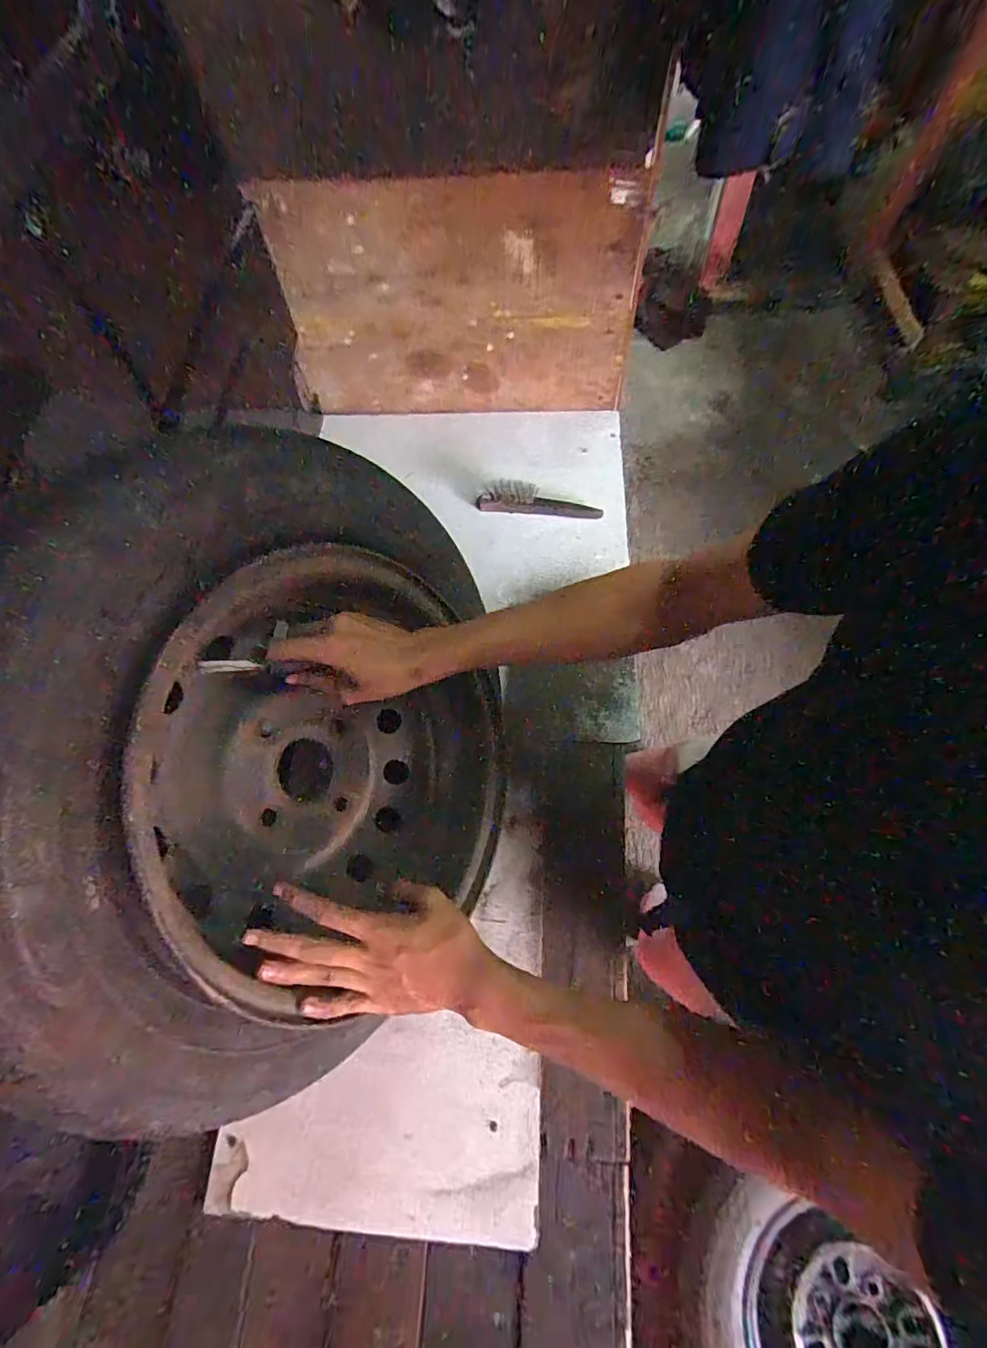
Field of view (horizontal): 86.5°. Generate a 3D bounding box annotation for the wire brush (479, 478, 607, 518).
[{"bbox_3d":[0.077,-0.297,0.890,0.214,0.038,0.044,5,67,8],"label":"wire brush"}]

